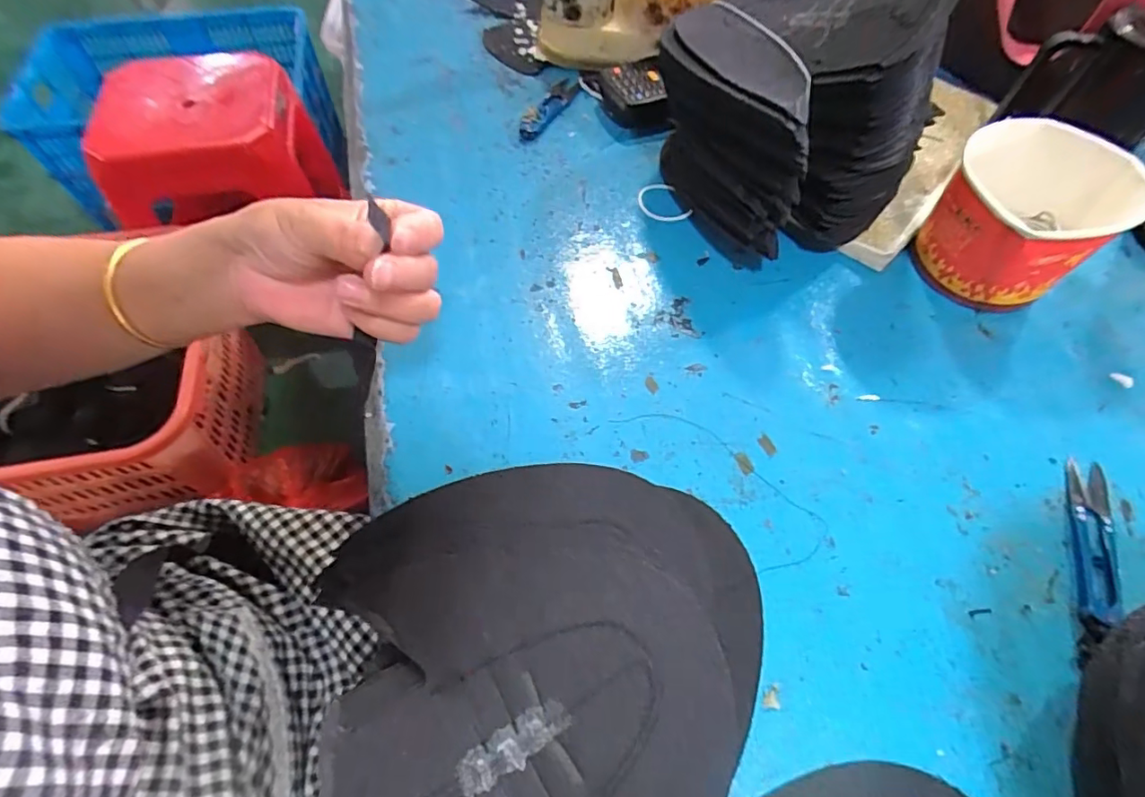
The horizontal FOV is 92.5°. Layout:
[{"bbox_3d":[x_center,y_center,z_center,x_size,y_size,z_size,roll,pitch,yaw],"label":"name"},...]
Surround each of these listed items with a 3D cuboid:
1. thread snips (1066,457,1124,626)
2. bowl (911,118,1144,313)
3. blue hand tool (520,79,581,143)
[{"bbox_3d":[0.305,0.081,0.319,0.023,0.007,0.102,19,60,9],"label":"thread snips"},{"bbox_3d":[0.321,-0.127,0.400,0.107,0.086,0.125,29,62,14],"label":"bowl"},{"bbox_3d":[-0.023,-0.272,0.509,0.025,0.012,0.100,22,60,11],"label":"blue hand tool"}]

